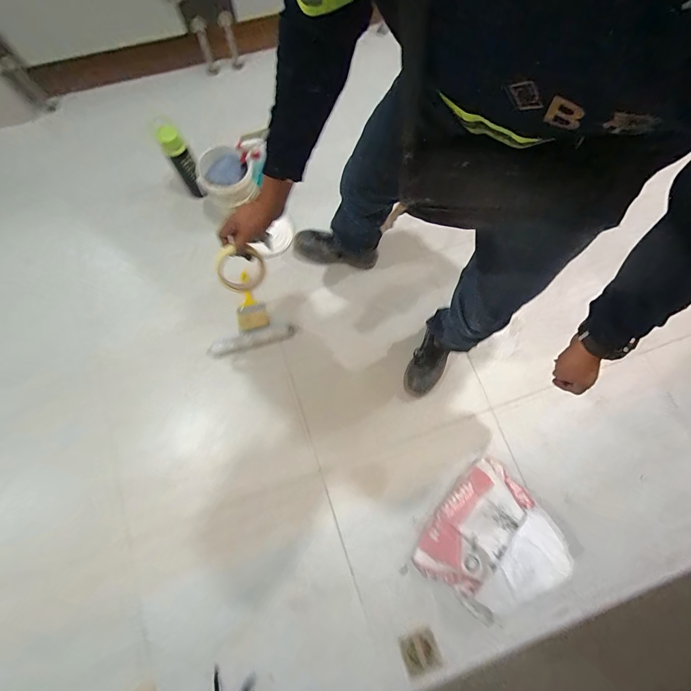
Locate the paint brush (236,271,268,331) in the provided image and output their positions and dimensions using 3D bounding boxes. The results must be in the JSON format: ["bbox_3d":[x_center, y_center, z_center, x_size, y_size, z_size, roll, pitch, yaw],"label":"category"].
[{"bbox_3d":[-0.353,-0.162,1.214,0.097,0.031,0.232,-17,77,-6],"label":"paint brush"}]

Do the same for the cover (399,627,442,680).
[{"bbox_3d":[0.212,0.876,0.956,0.103,0.010,0.101,-18,77,-6],"label":"cover"}]

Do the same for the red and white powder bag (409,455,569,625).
[{"bbox_3d":[0.416,0.559,0.930,0.397,0.244,0.313,-41,80,-11],"label":"red and white powder bag"}]

